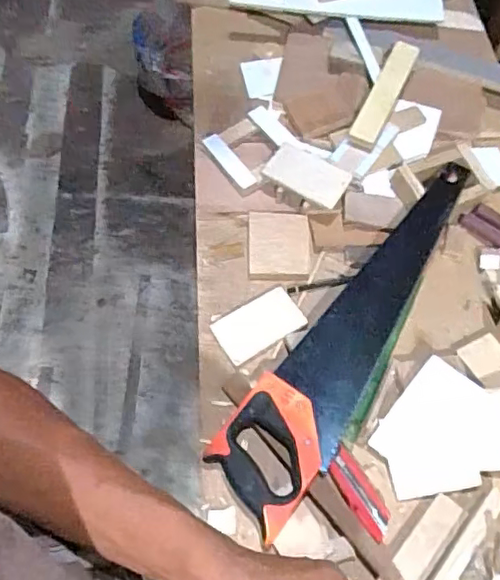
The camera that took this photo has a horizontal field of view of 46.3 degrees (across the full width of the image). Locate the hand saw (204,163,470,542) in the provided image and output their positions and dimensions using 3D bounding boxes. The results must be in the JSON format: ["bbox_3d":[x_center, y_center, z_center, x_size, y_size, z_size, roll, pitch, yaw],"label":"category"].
[{"bbox_3d":[0.145,0.046,0.718,0.114,0.043,0.511,36,64,17],"label":"hand saw"}]

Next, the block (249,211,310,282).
[{"bbox_3d":[0.039,-0.059,0.783,0.081,0.015,0.097,1,59,-2],"label":"block"}]

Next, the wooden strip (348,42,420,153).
[{"bbox_3d":[0.202,-0.296,0.868,0.040,0.024,0.221,22,65,13],"label":"wooden strip"}]

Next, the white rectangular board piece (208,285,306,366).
[{"bbox_3d":[0.011,0.044,0.738,0.108,0.011,0.068,-28,64,-18],"label":"white rectangular board piece"}]

